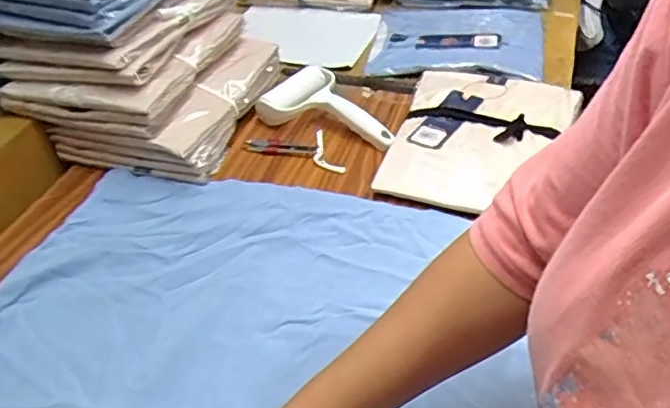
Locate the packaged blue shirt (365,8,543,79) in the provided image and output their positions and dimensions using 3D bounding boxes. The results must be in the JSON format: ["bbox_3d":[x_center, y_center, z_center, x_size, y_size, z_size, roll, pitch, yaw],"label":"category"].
[{"bbox_3d":[0.187,-0.260,0.937,0.250,0.023,0.216,4,42,8],"label":"packaged blue shirt"}]

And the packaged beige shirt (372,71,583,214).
[{"bbox_3d":[0.184,-0.086,0.763,0.205,0.036,0.256,12,44,16],"label":"packaged beige shirt"}]

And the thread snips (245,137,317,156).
[{"bbox_3d":[-0.070,-0.077,0.788,0.096,0.008,0.030,5,42,9],"label":"thread snips"}]

